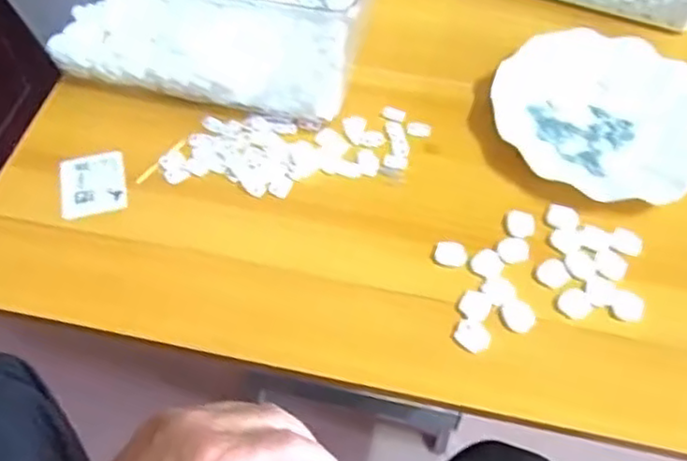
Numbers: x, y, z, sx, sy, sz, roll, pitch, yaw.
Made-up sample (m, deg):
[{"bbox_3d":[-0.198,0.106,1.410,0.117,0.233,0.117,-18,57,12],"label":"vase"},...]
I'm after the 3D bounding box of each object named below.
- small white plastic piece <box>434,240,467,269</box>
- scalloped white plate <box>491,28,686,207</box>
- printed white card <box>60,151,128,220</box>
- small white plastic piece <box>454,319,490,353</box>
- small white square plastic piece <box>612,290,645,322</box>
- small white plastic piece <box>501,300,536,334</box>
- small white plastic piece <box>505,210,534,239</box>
[{"bbox_3d":[0.082,0.017,0.502,0.024,0.004,0.022,1,57,-1],"label":"small white plastic piece"},{"bbox_3d":[0.224,-0.100,0.570,0.181,0.026,0.168,1,57,-1],"label":"scalloped white plate"},{"bbox_3d":[-0.205,-0.038,0.545,0.051,0.004,0.061,-12,58,-9],"label":"printed white card"},{"bbox_3d":[0.091,0.073,0.468,0.024,0.004,0.021,37,64,20],"label":"small white plastic piece"},{"bbox_3d":[0.204,0.054,0.479,0.022,0.007,0.023,-39,65,-23],"label":"small white square plastic piece"},{"bbox_3d":[0.125,0.060,0.474,0.022,0.004,0.023,1,57,-1],"label":"small white plastic piece"},{"bbox_3d":[0.139,-0.005,0.520,0.022,0.004,0.025,11,58,6],"label":"small white plastic piece"}]

